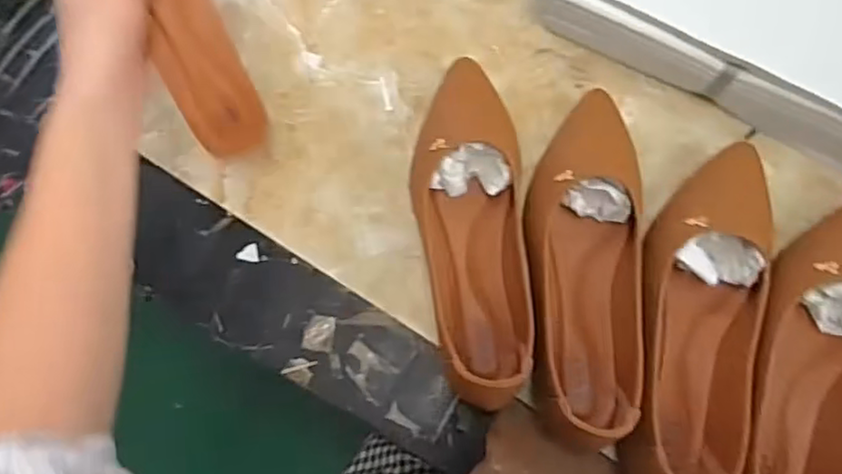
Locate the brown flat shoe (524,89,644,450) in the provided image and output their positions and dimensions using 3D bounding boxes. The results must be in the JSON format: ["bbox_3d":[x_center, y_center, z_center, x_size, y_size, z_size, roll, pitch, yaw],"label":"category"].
[{"bbox_3d":[0.120,0.017,0.468,0.080,0.067,0.251,3,81,4],"label":"brown flat shoe"}]

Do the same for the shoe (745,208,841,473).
[{"bbox_3d":[0.281,0.090,0.442,0.098,0.067,0.251,18,82,6],"label":"shoe"}]

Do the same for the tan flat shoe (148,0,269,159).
[{"bbox_3d":[-0.166,-0.159,0.443,0.067,0.049,0.210,-19,97,0],"label":"tan flat shoe"}]

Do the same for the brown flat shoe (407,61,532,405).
[{"bbox_3d":[0.039,-0.006,0.489,0.080,0.042,0.252,-4,81,3],"label":"brown flat shoe"}]

